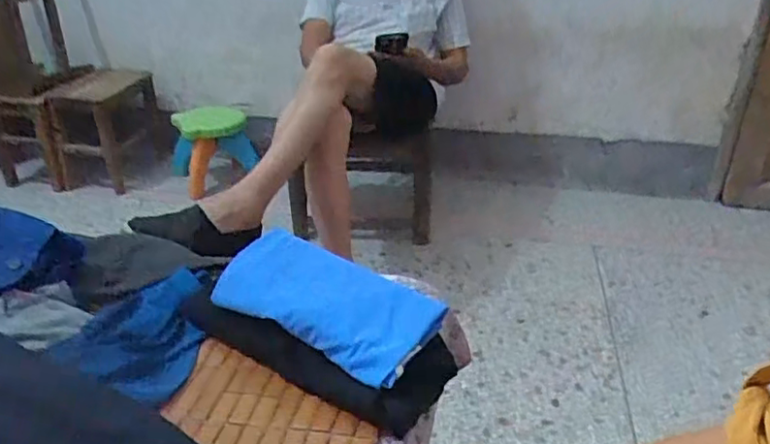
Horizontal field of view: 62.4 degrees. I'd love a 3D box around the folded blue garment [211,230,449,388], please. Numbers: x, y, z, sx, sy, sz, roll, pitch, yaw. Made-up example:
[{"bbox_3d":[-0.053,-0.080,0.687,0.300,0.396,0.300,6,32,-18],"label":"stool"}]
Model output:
[{"bbox_3d":[-0.061,0.081,0.703,0.235,0.054,0.139,16,32,26],"label":"folded blue garment"}]

